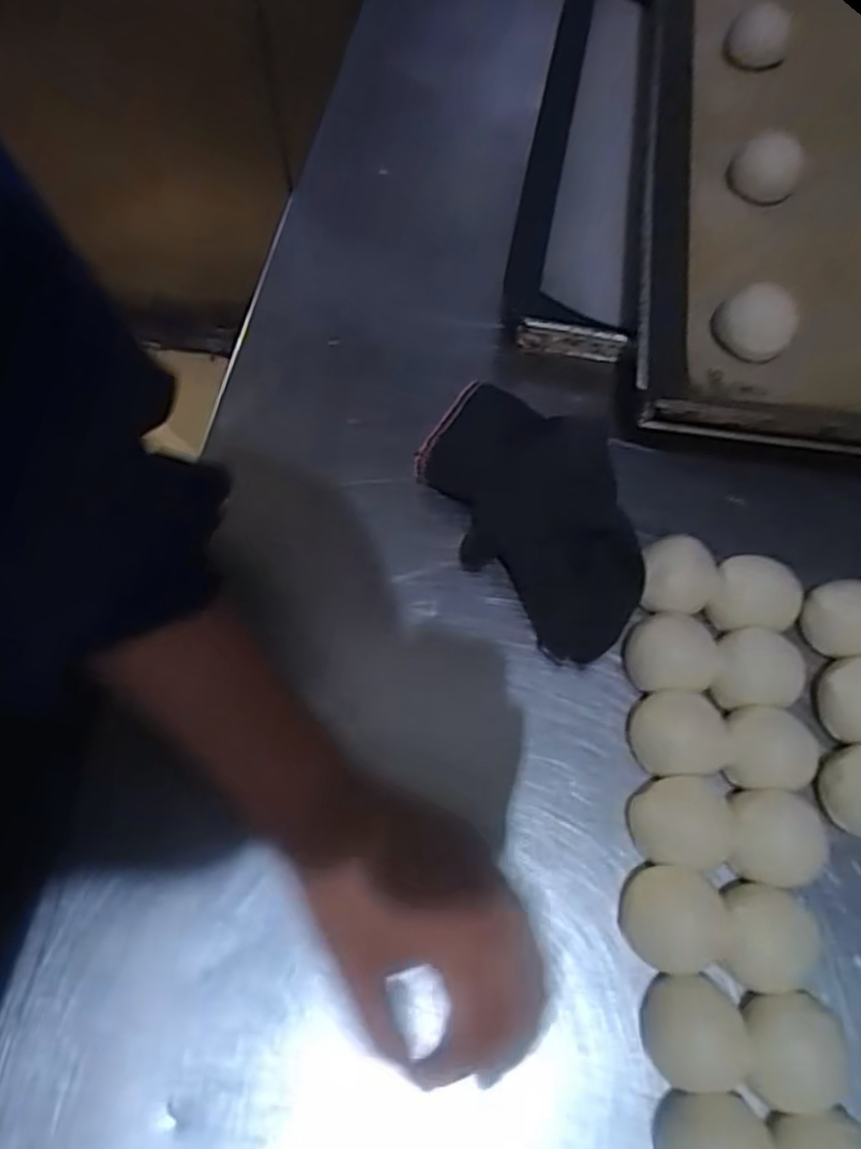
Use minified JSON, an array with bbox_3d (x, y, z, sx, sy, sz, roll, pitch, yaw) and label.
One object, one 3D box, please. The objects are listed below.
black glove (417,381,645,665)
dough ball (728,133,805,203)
[{"bbox_3d":[0.058,-0.034,0.412,0.087,0.042,0.154,-25,69,-12],"label":"black glove"},{"bbox_3d":[0.197,-0.236,0.465,0.038,0.032,0.035,0,66,-1],"label":"dough ball"}]

